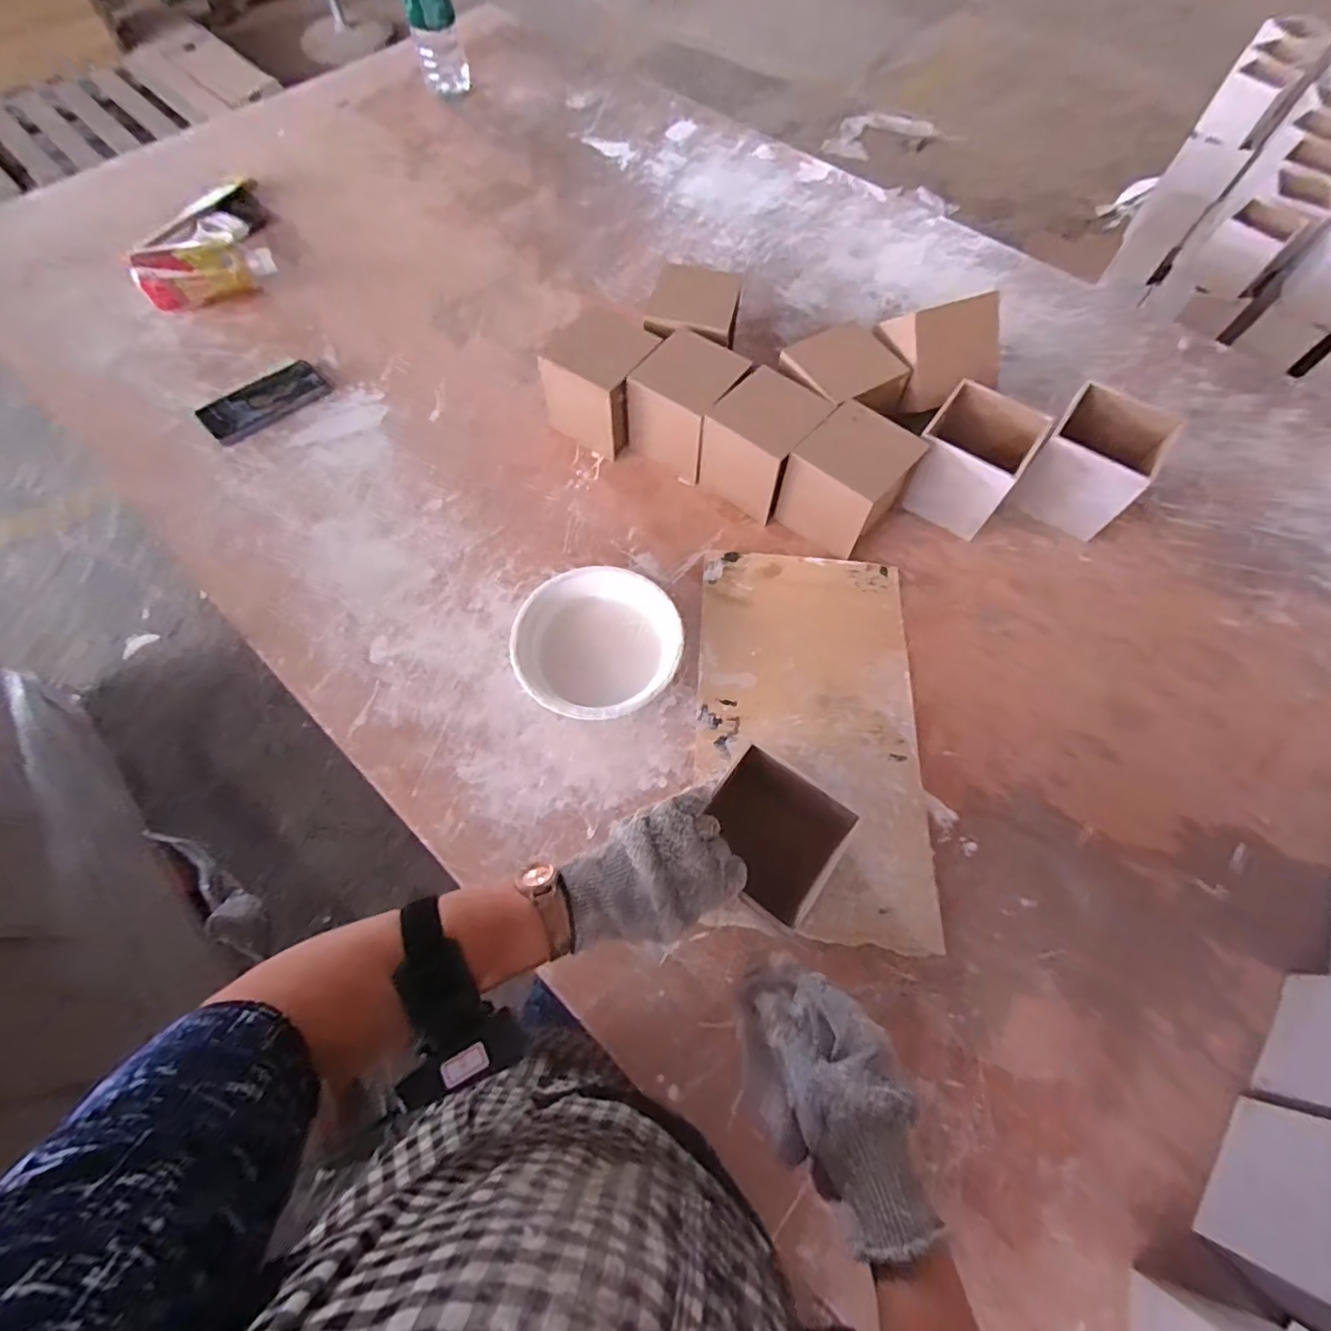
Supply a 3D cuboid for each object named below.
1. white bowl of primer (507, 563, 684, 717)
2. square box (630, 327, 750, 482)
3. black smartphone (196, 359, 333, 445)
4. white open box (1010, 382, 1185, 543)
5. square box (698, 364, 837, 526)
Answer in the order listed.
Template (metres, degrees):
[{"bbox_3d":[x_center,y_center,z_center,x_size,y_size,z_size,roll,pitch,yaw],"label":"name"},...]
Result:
[{"bbox_3d":[-0.071,-0.019,0.604,0.166,0.055,0.164,1,65,-1],"label":"white bowl of primer"},{"bbox_3d":[0.025,-0.323,0.710,0.110,0.115,0.106,31,68,12],"label":"square box"},{"bbox_3d":[-0.535,-0.356,0.765,0.077,0.017,0.155,38,70,15],"label":"black smartphone"},{"bbox_3d":[0.503,-0.237,0.687,0.112,0.108,0.131,36,69,14],"label":"white open box"},{"bbox_3d":[0.115,-0.264,0.692,0.106,0.109,0.115,36,69,14],"label":"square box"}]

